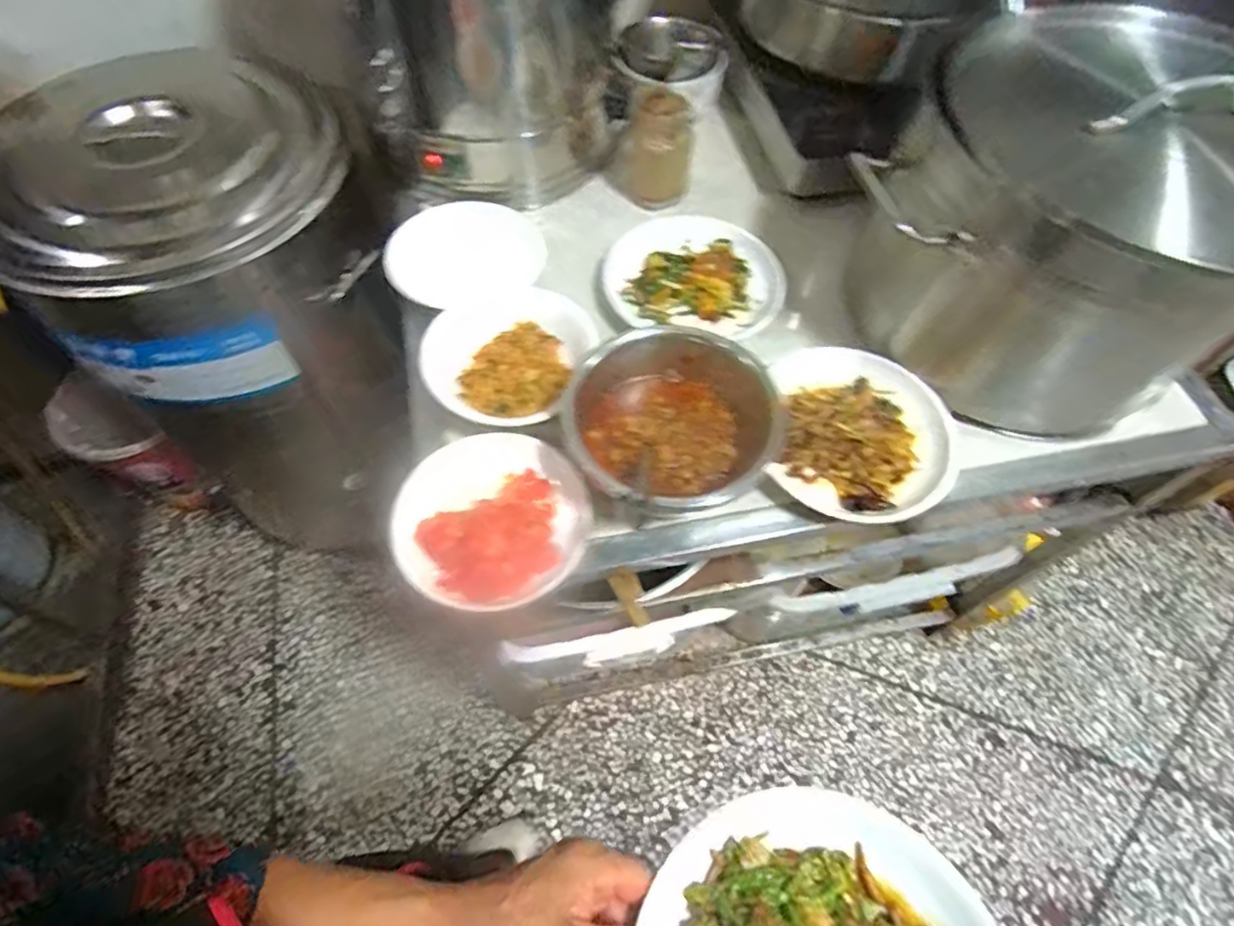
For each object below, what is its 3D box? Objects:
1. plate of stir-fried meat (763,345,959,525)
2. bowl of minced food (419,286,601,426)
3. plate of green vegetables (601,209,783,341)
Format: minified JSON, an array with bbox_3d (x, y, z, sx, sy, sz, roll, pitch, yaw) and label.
[{"bbox_3d":[0.243,-0.036,0.637,0.169,0.043,0.196,9,58,4],"label":"plate of stir-fried meat"},{"bbox_3d":[-0.109,-0.116,0.661,0.157,0.031,0.167,13,59,6],"label":"bowl of minced food"},{"bbox_3d":[0.090,-0.218,0.738,0.191,0.039,0.154,10,58,5],"label":"plate of green vegetables"}]

